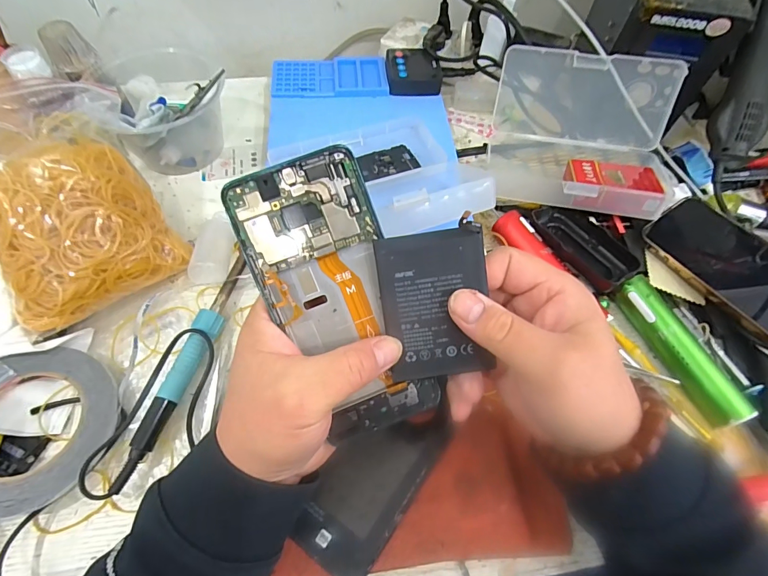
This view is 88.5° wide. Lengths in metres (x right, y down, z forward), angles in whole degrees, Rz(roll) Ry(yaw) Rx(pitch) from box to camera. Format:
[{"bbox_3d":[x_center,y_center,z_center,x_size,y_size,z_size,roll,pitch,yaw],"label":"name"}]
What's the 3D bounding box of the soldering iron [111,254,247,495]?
[{"bbox_3d":[-0.170,0.060,0.344,0.027,0.023,0.210,19,65,7],"label":"soldering iron"}]

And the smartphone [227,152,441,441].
[{"bbox_3d":[-0.026,0.007,0.226,0.072,0.006,0.161,-21,100,-5],"label":"smartphone"}]

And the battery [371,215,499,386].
[{"bbox_3d":[0.029,0.009,0.225,0.059,0.004,0.085,-8,100,1],"label":"battery"}]

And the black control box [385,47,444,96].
[{"bbox_3d":[0.040,-0.286,0.518,0.073,0.018,0.068,-7,61,-6],"label":"black control box"}]

